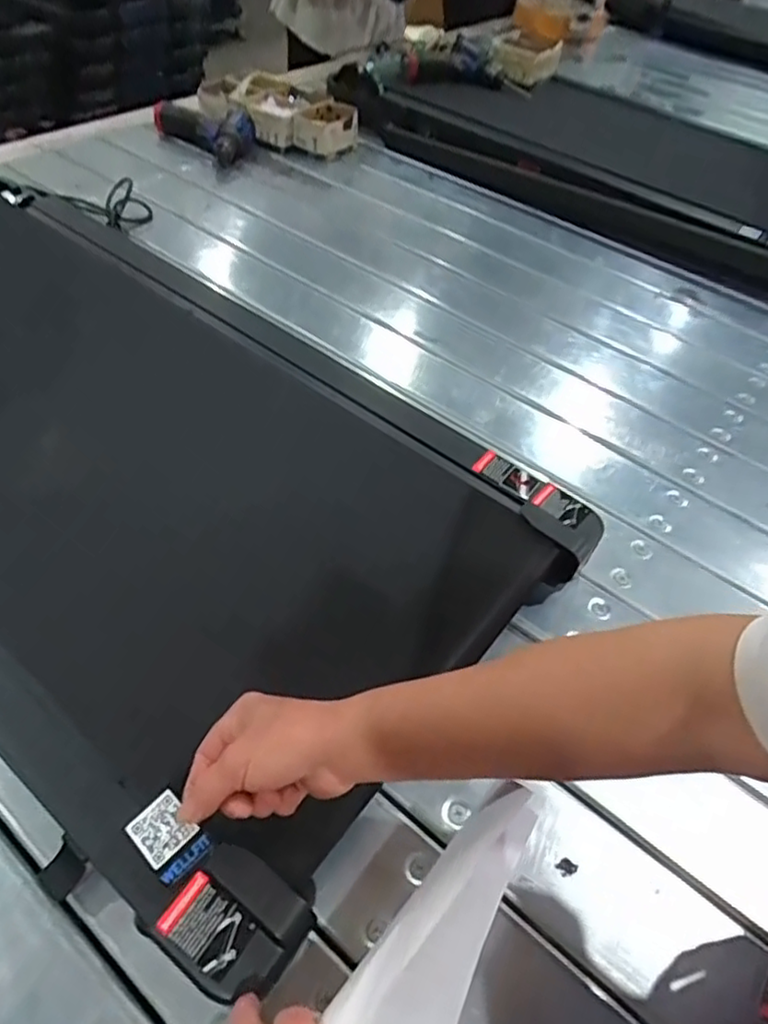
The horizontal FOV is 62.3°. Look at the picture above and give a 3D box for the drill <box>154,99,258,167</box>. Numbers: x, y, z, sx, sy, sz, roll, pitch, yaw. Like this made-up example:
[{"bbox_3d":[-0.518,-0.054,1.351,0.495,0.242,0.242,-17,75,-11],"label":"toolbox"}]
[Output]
[{"bbox_3d":[-0.355,-0.774,1.281,0.237,0.058,0.135,37,55,24],"label":"drill"}]

